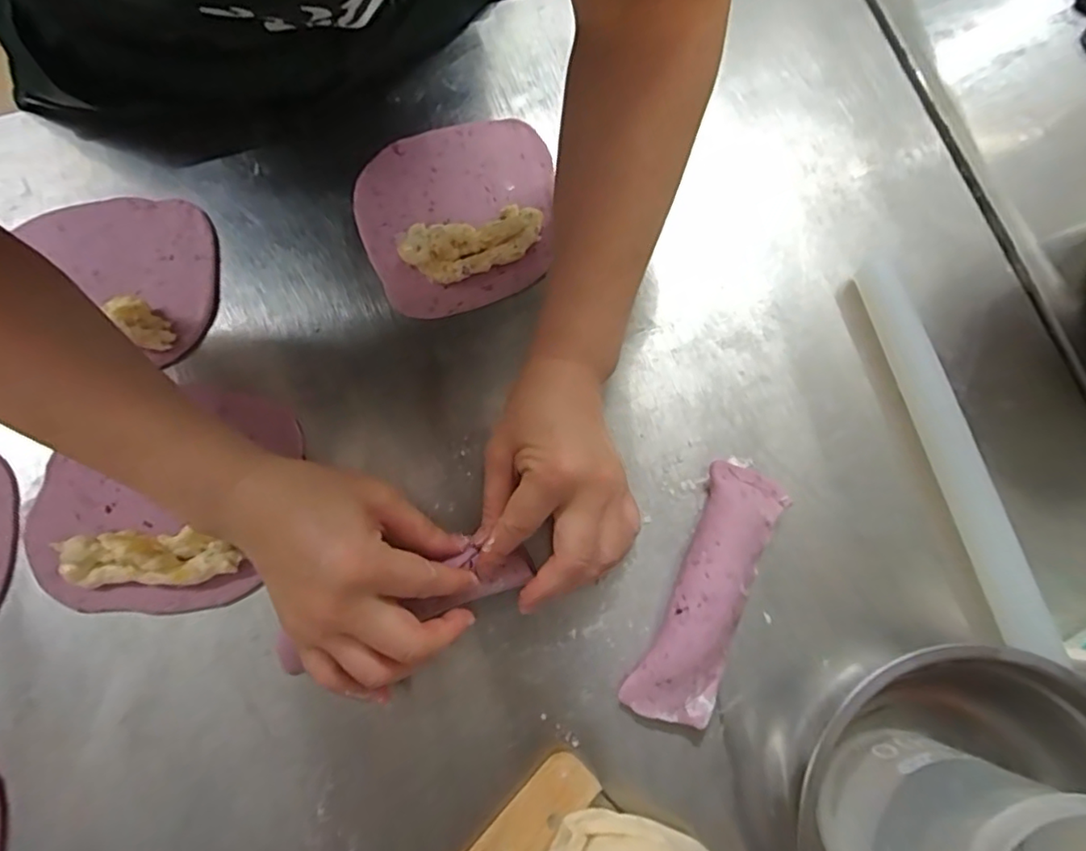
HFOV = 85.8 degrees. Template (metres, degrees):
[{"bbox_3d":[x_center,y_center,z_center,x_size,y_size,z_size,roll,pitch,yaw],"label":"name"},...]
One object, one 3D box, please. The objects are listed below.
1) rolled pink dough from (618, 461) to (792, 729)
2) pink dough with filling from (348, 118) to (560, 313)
[{"bbox_3d":[0.097,0.095,0.341,0.045,0.030,0.154,25,76,6],"label":"rolled pink dough"},{"bbox_3d":[-0.062,-0.151,0.409,0.136,0.025,0.140,-7,75,-2],"label":"pink dough with filling"}]

